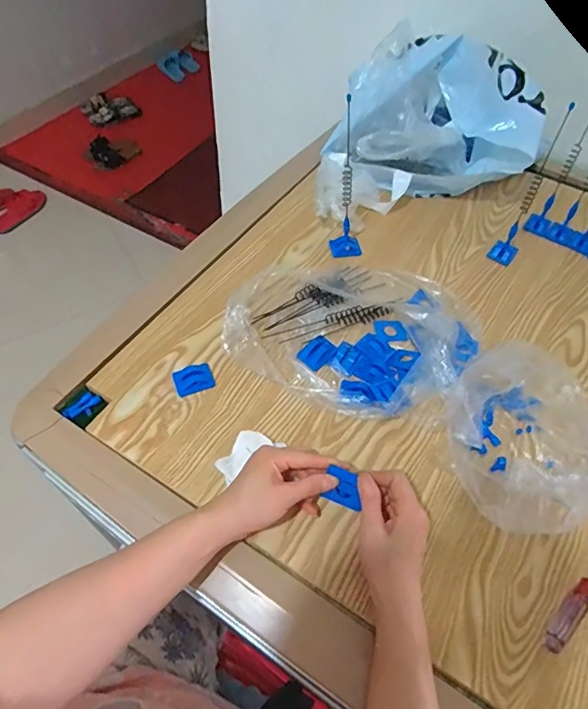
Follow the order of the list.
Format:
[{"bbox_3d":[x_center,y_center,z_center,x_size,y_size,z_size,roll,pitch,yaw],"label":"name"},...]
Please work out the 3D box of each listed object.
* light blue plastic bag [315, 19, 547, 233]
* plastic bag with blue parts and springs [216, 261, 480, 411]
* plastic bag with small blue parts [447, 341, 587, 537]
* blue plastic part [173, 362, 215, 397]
[{"bbox_3d":[0.188,-0.359,0.759,0.358,0.178,0.189,-18,58,-16],"label":"light blue plastic bag"},{"bbox_3d":[0.083,-0.055,0.595,0.292,0.088,0.239,19,56,9],"label":"plastic bag with blue parts and springs"},{"bbox_3d":[0.259,0.083,0.507,0.187,0.086,0.181,-12,56,-12],"label":"plastic bag with small blue parts"},{"bbox_3d":[-0.118,0.030,0.570,0.044,0.012,0.032,-16,57,-15],"label":"blue plastic part"}]

